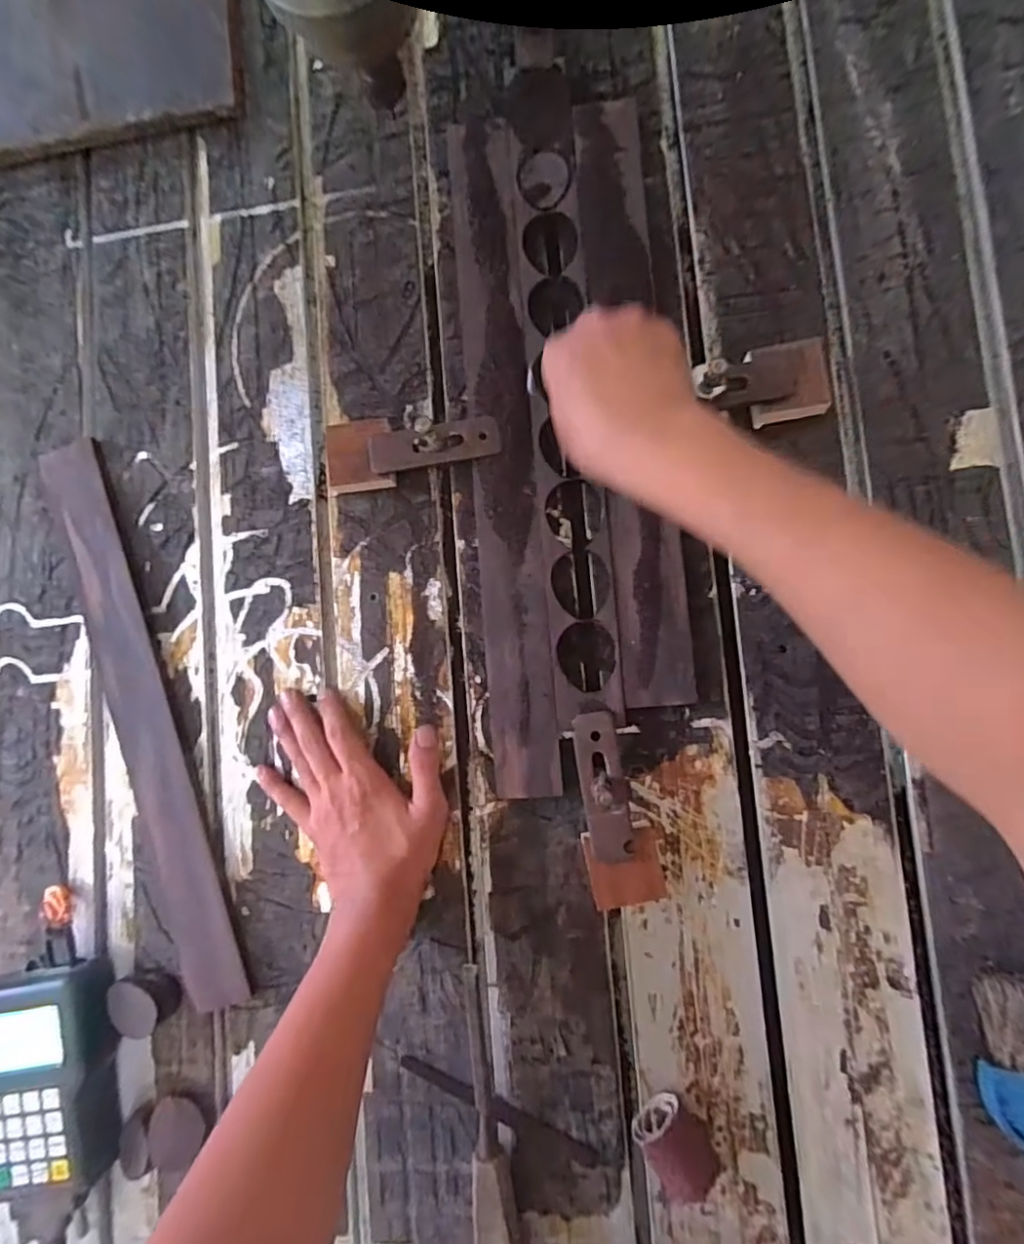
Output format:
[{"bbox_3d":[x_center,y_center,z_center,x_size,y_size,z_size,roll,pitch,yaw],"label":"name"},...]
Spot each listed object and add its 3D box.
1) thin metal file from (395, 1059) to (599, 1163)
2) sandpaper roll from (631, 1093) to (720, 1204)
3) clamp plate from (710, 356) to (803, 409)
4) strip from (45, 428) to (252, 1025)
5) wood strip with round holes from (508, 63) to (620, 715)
[{"bbox_3d":[-0.010,0.338,0.391,0.144,0.004,0.014,20,89,8],"label":"thin metal file"},{"bbox_3d":[0.109,0.342,0.369,0.040,0.033,0.046,-30,83,4],"label":"sandpaper roll"},{"bbox_3d":[0.170,-0.168,0.395,0.059,0.004,0.034,-3,76,10],"label":"clamp plate"},{"bbox_3d":[-0.296,0.071,0.443,0.051,0.013,0.454,-20,84,5],"label":"strip"},{"bbox_3d":[0.038,-0.178,0.422,0.053,0.016,0.497,-4,86,7],"label":"wood strip with round holes"}]

